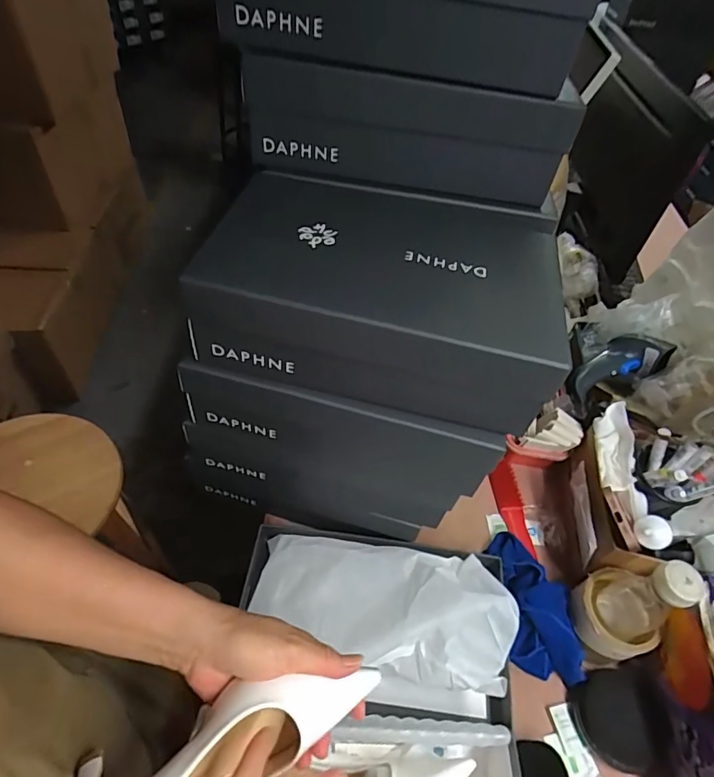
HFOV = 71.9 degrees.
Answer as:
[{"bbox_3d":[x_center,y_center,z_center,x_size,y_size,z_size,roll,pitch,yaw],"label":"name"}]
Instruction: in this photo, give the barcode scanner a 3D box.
[{"bbox_3d":[0.374,-0.025,0.727,0.153,0.066,0.071,-26,55,2],"label":"barcode scanner"}]

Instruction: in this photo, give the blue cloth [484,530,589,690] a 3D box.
[{"bbox_3d":[0.216,0.258,0.604,0.093,0.051,0.177,2,50,-5],"label":"blue cloth"}]

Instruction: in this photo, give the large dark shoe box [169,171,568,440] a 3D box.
[{"bbox_3d":[0.023,-0.089,0.460,0.296,0.097,0.196,12,50,3],"label":"large dark shoe box"}]

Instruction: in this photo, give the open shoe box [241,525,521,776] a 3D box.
[{"bbox_3d":[0.008,0.335,0.466,0.274,0.122,0.411,8,50,0],"label":"open shoe box"}]

